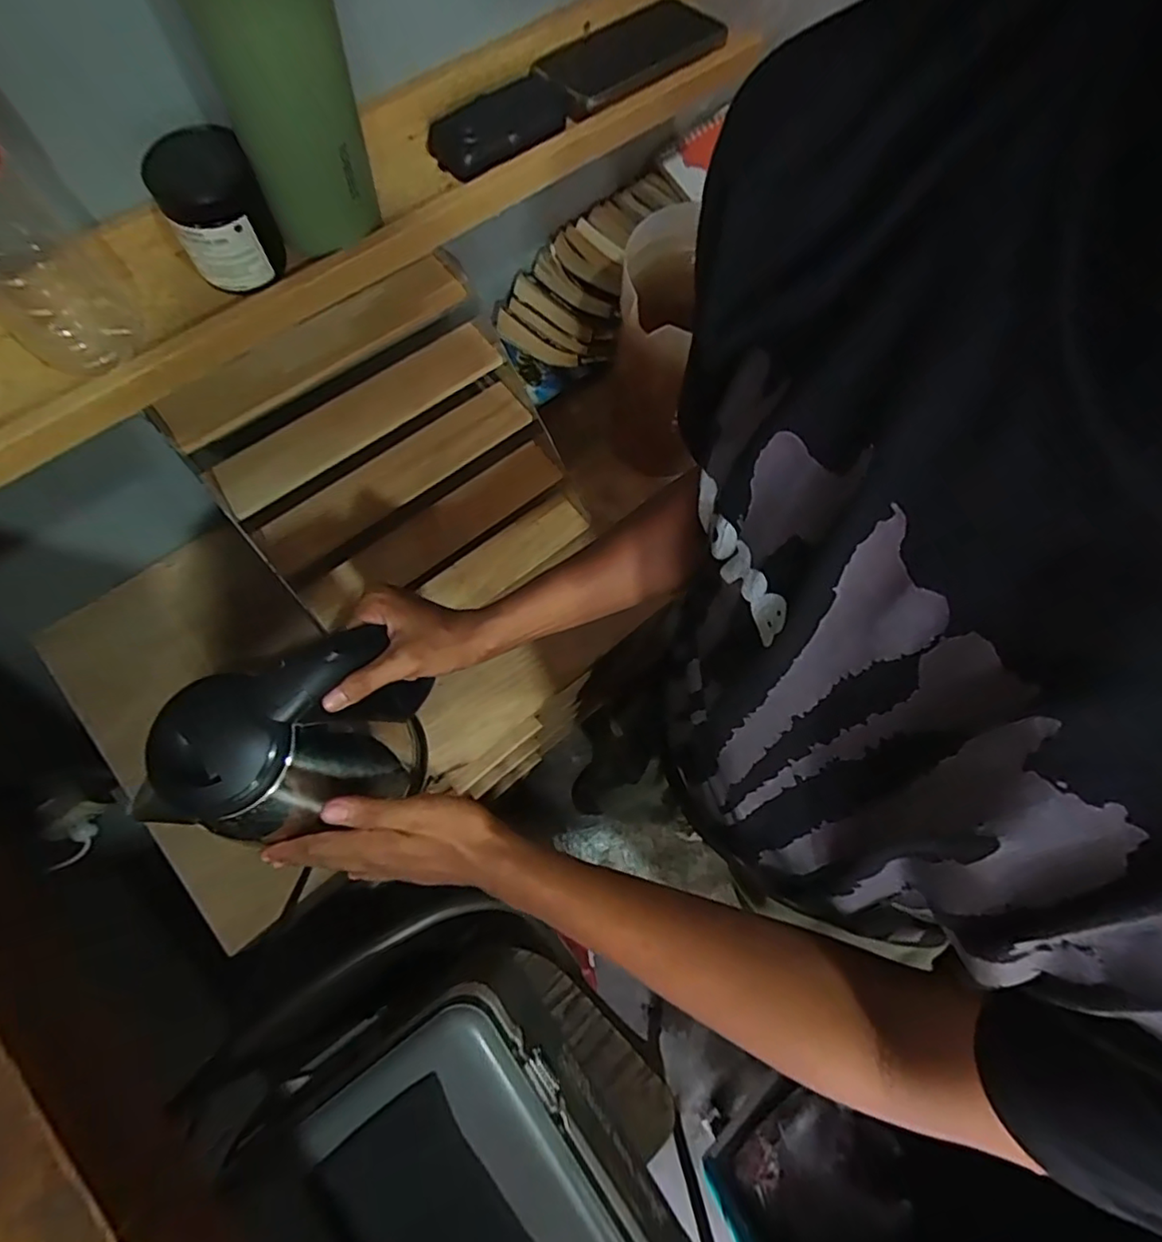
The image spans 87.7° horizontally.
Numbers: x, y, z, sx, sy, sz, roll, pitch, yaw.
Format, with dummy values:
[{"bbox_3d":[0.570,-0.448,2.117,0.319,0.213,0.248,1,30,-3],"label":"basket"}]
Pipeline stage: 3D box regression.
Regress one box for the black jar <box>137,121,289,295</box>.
[{"bbox_3d":[-0.237,-0.270,0.394,0.059,0.074,0.071,-26,74,-10],"label":"black jar"}]

